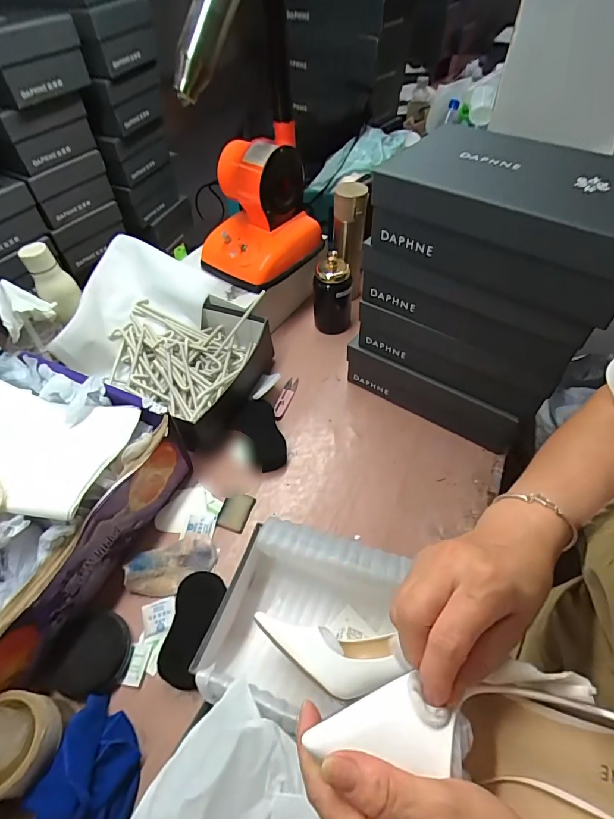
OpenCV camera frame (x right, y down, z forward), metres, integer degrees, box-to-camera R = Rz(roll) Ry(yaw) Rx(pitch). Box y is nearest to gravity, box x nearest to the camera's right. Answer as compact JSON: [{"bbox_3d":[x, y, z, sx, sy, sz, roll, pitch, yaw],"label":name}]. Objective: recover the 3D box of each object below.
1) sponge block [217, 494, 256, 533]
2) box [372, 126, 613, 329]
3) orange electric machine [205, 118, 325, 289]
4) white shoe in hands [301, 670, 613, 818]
[{"bbox_3d":[-0.112,0.160,0.651,0.047,0.010,0.059,15,54,13],"label":"sponge block"},{"bbox_3d":[0.247,-0.235,0.491,0.294,0.104,0.170,31,59,23],"label":"box"},{"bbox_3d":[-0.093,-0.382,0.792,0.171,0.203,0.206,28,58,22],"label":"orange electric machine"},{"bbox_3d":[0.128,0.198,0.229,0.239,0.066,0.067,18,54,1],"label":"white shoe in hands"}]

